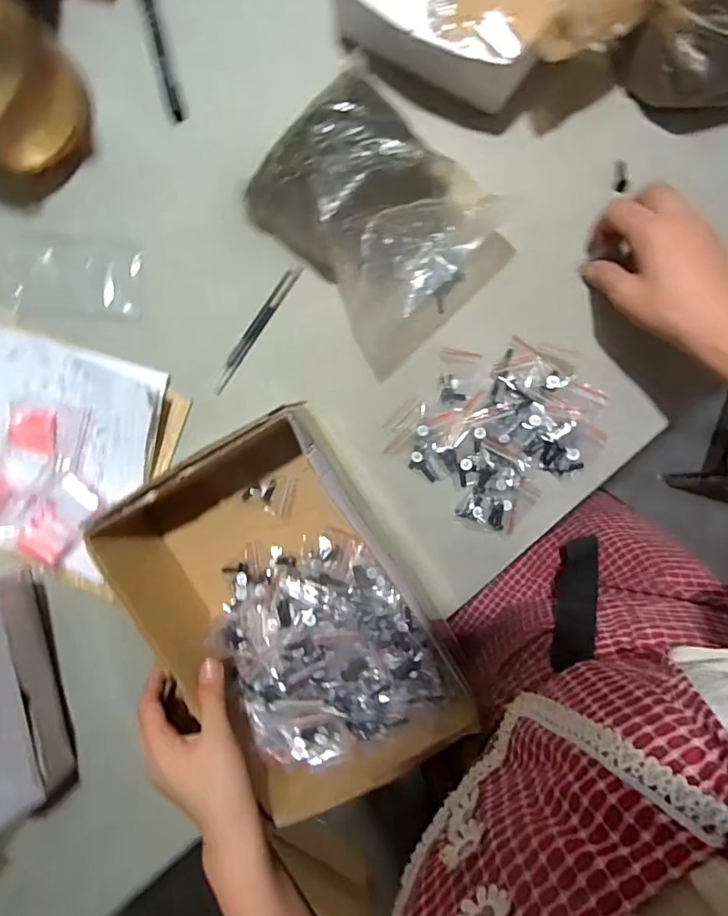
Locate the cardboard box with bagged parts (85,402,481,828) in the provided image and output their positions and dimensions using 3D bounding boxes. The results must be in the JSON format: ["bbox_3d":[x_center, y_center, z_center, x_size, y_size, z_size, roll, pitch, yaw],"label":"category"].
[{"bbox_3d":[-0.068,0.130,0.464,0.221,0.102,0.313,-29,96,6],"label":"cardboard box with bagged parts"}]

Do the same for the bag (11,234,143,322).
[{"bbox_3d":[-0.265,-0.167,0.482,0.118,0.004,0.071,3,98,0],"label":"bag"}]

